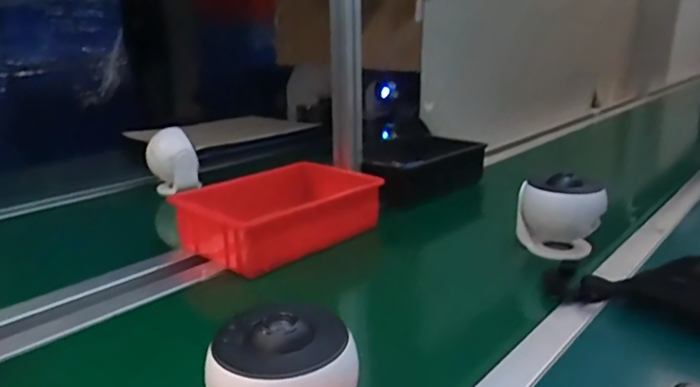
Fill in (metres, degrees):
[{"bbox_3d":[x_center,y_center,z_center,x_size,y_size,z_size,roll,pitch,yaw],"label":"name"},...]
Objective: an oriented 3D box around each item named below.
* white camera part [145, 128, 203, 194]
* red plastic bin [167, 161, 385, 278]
[{"bbox_3d":[-0.379,-0.070,1.169,0.101,0.138,0.062,11,22,37],"label":"white camera part"},{"bbox_3d":[-0.101,0.027,0.892,0.189,0.088,0.303,14,24,42],"label":"red plastic bin"}]

